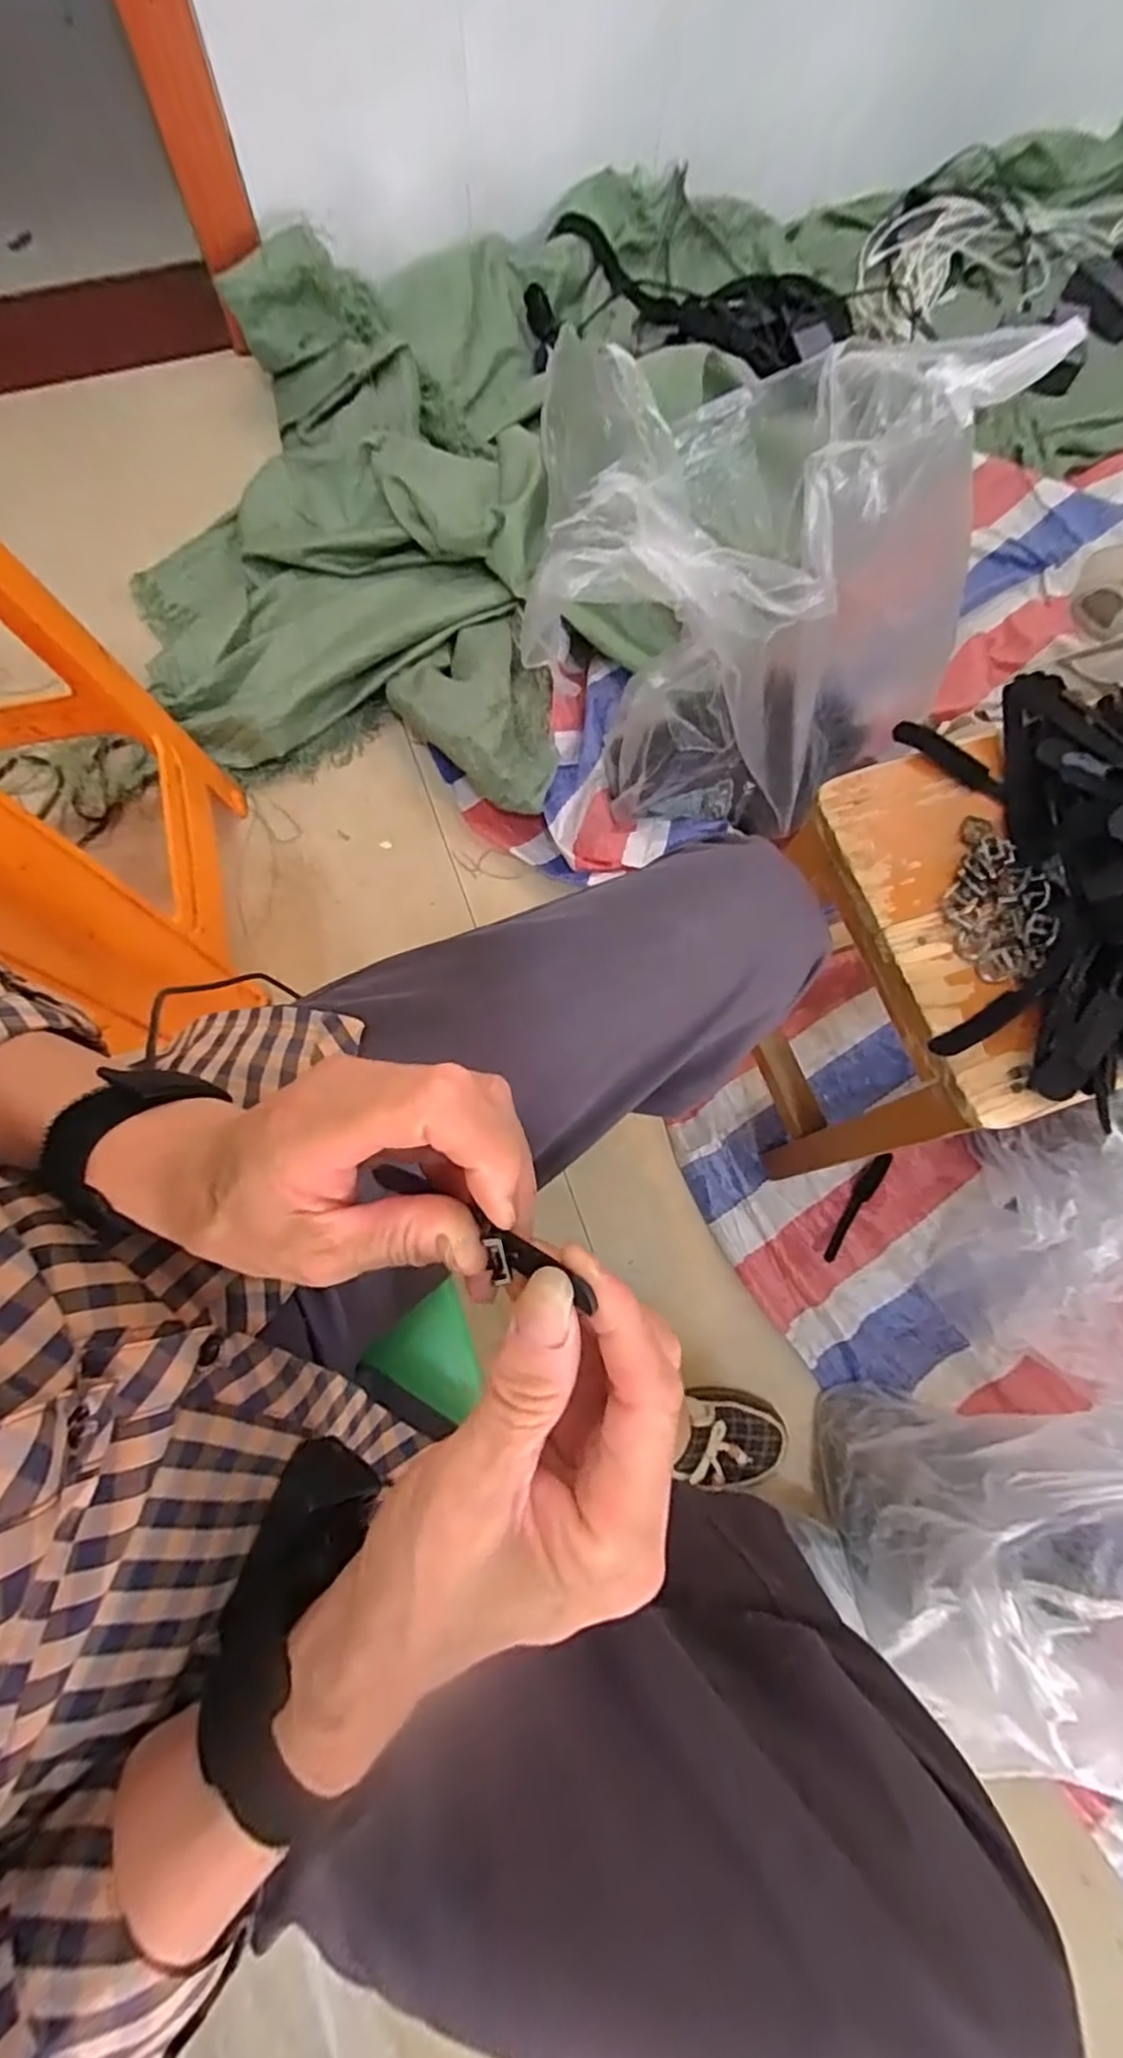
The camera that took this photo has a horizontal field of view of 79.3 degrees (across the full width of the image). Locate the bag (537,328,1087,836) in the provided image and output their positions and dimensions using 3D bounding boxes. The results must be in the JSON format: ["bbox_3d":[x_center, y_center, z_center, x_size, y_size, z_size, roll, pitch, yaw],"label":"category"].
[{"bbox_3d":[0.171,-0.395,0.602,0.329,0.385,0.249,26,75,5],"label":"bag"}]

